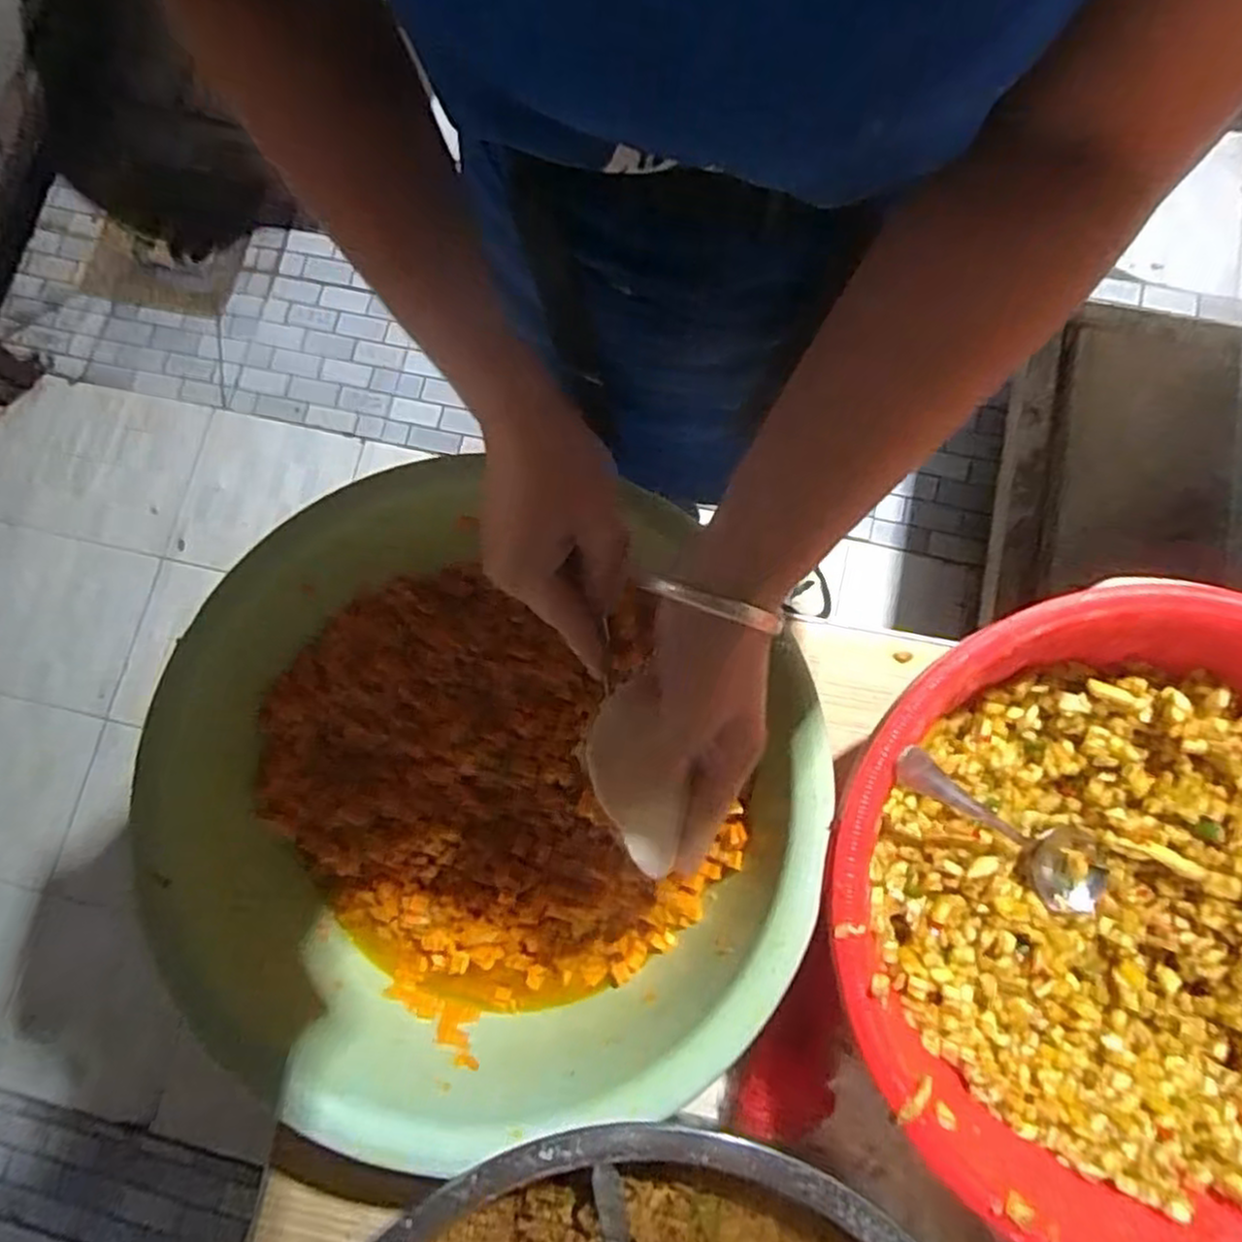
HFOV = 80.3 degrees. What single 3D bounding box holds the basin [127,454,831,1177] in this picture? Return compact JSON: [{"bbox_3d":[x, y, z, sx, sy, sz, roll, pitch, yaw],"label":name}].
[{"bbox_3d":[-0.082,0.101,0.433,0.325,0.104,0.348,-1,80,3],"label":"basin"}]

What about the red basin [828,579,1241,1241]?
[{"bbox_3d":[0.271,0.156,0.396,0.315,0.102,0.319,-1,80,3],"label":"red basin"}]

